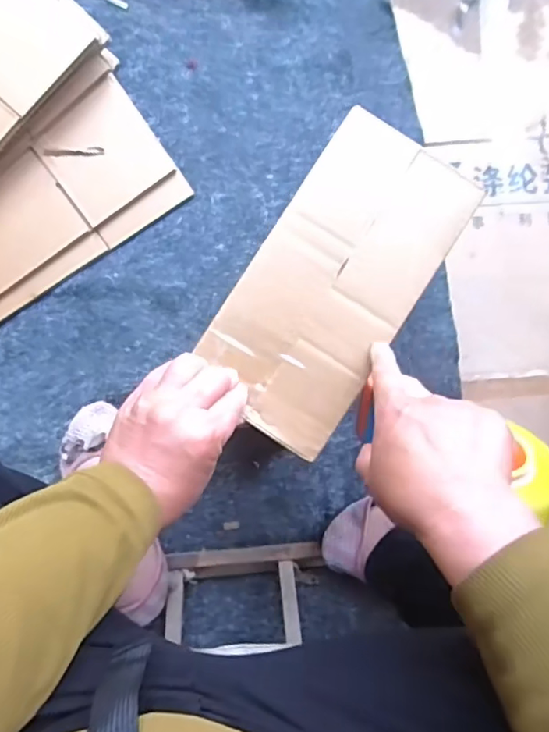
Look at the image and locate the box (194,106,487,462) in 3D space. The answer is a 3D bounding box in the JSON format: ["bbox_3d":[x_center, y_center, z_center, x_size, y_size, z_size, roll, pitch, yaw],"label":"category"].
[{"bbox_3d":[0.049,-0.068,0.448,0.126,0.020,0.255,33,85,-1],"label":"box"}]

